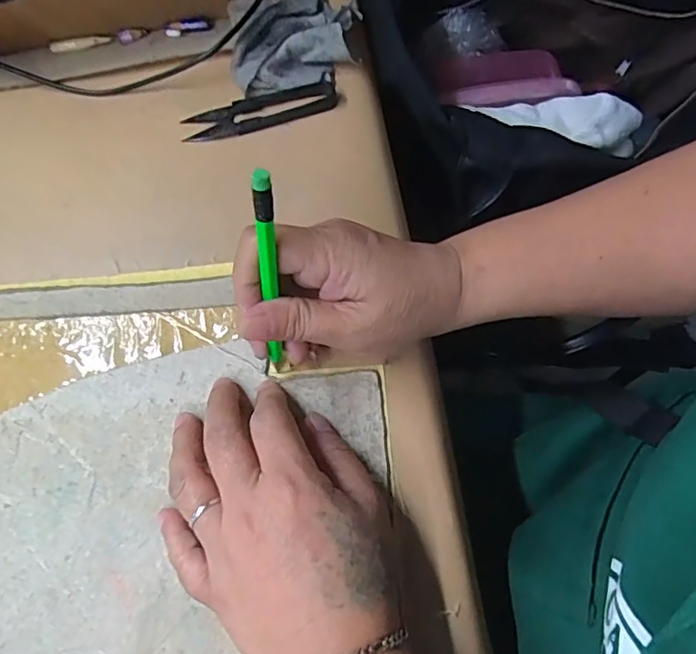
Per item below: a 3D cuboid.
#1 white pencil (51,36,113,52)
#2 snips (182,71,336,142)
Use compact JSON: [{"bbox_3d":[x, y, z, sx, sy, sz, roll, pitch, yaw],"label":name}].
[{"bbox_3d":[-0.182,-0.193,0.368,0.041,0.004,0.008,-12,68,-4],"label":"white pencil"},{"bbox_3d":[-0.055,-0.137,0.339,0.096,0.011,0.025,-15,68,-5],"label":"snips"}]

